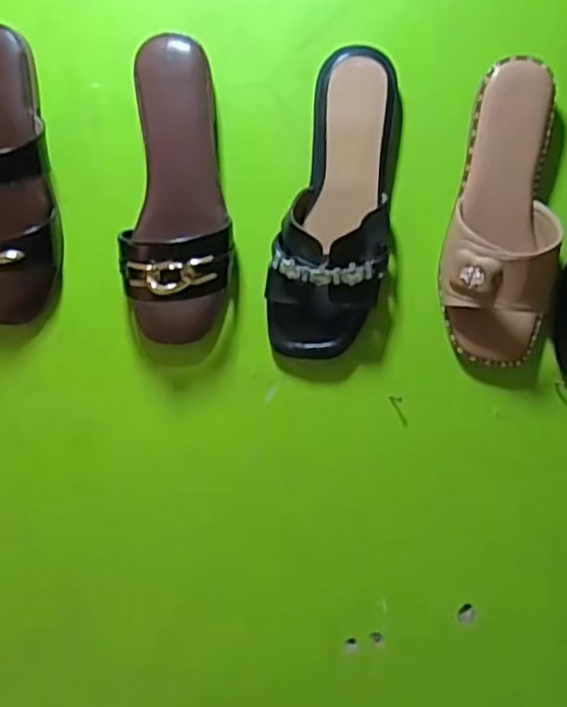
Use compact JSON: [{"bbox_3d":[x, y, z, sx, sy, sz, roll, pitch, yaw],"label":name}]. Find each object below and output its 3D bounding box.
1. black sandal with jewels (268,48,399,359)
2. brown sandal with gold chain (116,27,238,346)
[{"bbox_3d":[0.042,-0.119,0.538,0.095,0.243,0.044,4,10,-4],"label":"black sandal with jewels"},{"bbox_3d":[-0.085,-0.127,0.538,0.085,0.234,0.060,5,10,0],"label":"brown sandal with gold chain"}]

